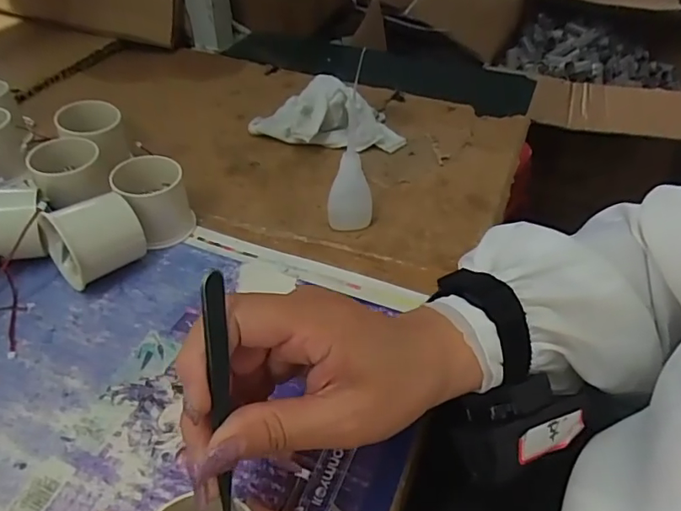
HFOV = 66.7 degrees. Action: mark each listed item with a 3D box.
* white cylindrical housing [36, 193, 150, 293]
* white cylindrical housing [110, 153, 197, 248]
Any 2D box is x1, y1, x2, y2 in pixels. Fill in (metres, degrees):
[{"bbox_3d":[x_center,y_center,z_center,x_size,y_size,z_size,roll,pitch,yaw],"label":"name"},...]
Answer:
[{"bbox_3d":[-0.168,-0.010,0.359,0.053,0.055,0.044,-33,54,-32],"label":"white cylindrical housing"},{"bbox_3d":[-0.141,-0.041,0.396,0.048,0.051,0.051,2,43,-1],"label":"white cylindrical housing"}]

